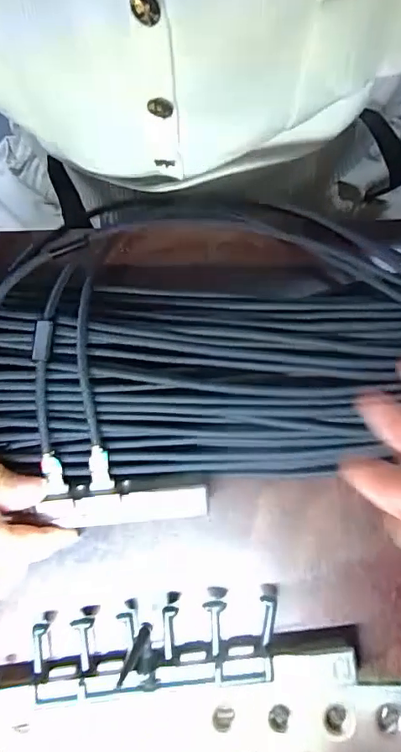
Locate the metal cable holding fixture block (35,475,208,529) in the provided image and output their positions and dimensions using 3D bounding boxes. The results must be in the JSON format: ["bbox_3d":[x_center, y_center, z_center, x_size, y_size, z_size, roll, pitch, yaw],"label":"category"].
[{"bbox_3d":[-0.036,0.059,0.243,0.077,0.018,0.021,-7,75,2],"label":"metal cable holding fixture block"}]

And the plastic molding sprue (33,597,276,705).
[{"bbox_3d":[-0.021,0.125,0.238,0.110,0.025,0.031,-7,80,2],"label":"plastic molding sprue"}]

